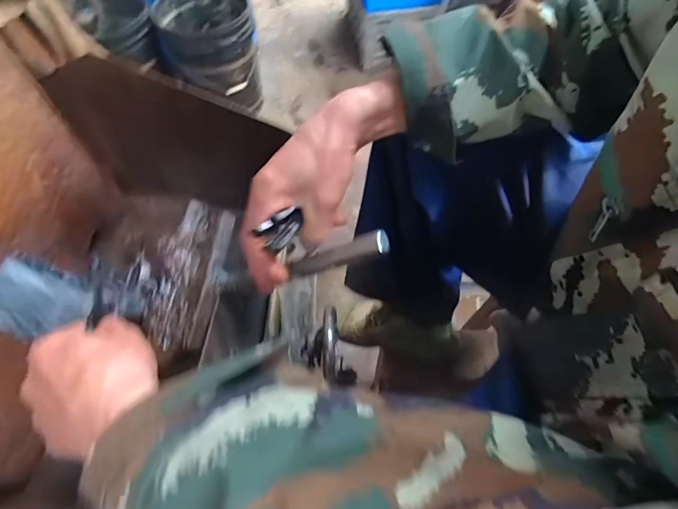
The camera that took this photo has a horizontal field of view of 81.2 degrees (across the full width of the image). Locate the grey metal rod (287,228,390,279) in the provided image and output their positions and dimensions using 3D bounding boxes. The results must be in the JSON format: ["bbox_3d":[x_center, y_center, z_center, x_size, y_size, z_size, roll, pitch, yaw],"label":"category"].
[{"bbox_3d":[-0.002,0.002,0.334,0.099,0.014,0.018,-19,54,32],"label":"grey metal rod"}]

